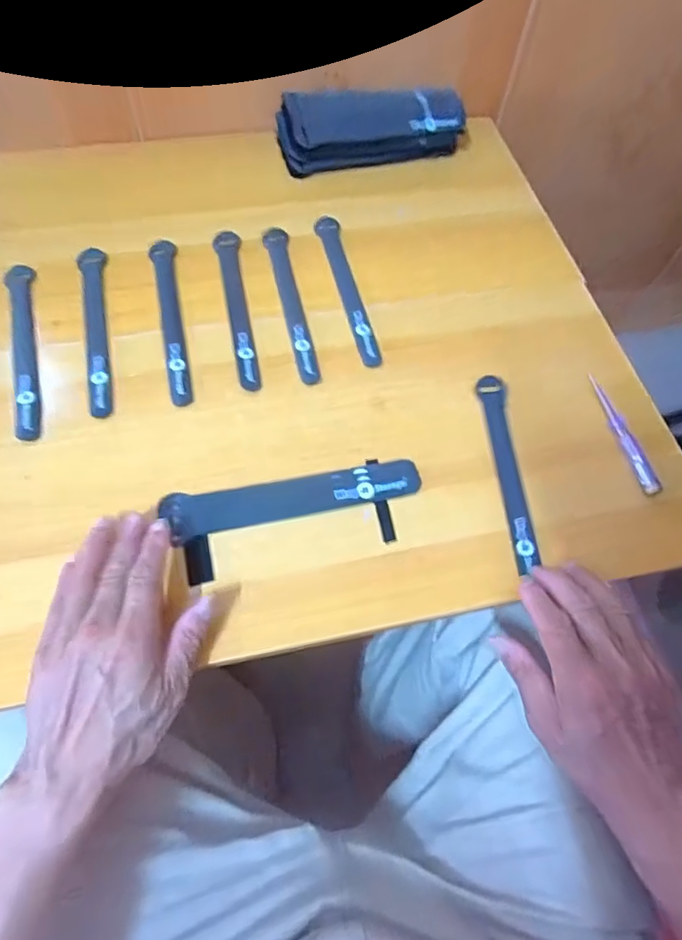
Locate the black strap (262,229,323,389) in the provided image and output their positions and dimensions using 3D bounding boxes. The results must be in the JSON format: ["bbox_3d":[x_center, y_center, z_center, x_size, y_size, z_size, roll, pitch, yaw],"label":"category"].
[{"bbox_3d":[-0.048,-0.164,0.505,0.024,0.006,0.196,-9,65,-7],"label":"black strap"}]

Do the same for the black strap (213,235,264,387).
[{"bbox_3d":[-0.099,-0.156,0.498,0.024,0.006,0.193,-9,65,-7],"label":"black strap"}]

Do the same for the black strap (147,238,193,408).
[{"bbox_3d":[-0.155,-0.142,0.488,0.024,0.007,0.189,-13,65,-9],"label":"black strap"}]

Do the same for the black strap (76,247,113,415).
[{"bbox_3d":[-0.223,-0.133,0.481,0.023,0.004,0.195,-13,65,-9],"label":"black strap"}]

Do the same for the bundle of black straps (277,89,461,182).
[{"bbox_3d":[0.032,-0.392,0.602,0.202,0.051,0.072,-11,65,-8],"label":"bundle of black straps"}]

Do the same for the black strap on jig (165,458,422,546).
[{"bbox_3d":[-0.035,0.022,0.413,0.197,0.011,0.037,-10,65,-7],"label":"black strap on jig"}]

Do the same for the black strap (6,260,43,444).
[{"bbox_3d":[-0.279,-0.107,0.462,0.024,0.007,0.190,-13,65,-9],"label":"black strap"}]

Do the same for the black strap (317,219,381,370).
[{"bbox_3d":[0.006,-0.180,0.514,0.024,0.007,0.188,-11,65,-8],"label":"black strap"}]

